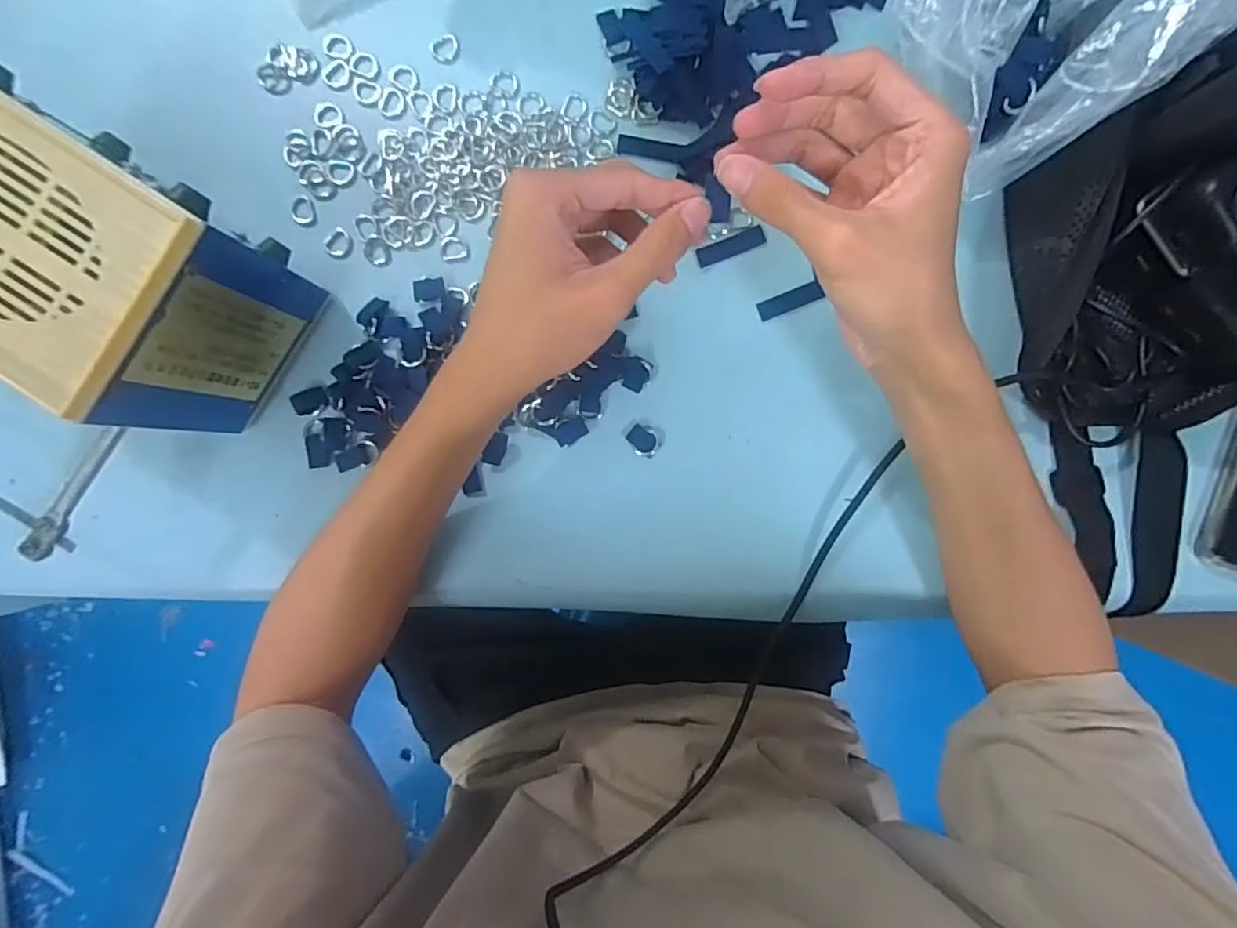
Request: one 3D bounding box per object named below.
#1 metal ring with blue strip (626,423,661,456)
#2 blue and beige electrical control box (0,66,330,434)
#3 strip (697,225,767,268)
[{"bbox_3d":[0.017,-0.016,0.371,0.019,0.004,0.021,-41,90,0],"label":"metal ring with blue strip"},{"bbox_3d":[-0.288,-0.114,0.311,0.176,0.123,0.111,33,90,-1],"label":"blue and beige electrical control box"},{"bbox_3d":[0.073,-0.141,0.366,0.044,0.004,0.012,-20,97,8],"label":"strip"}]

